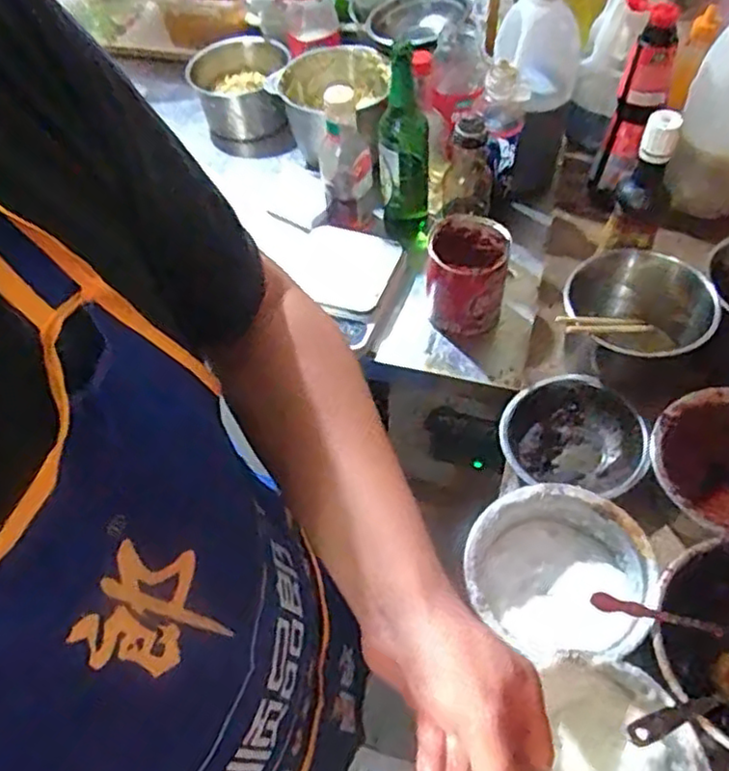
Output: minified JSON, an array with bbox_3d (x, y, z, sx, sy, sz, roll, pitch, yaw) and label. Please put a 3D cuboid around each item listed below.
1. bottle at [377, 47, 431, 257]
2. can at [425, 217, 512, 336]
[{"bbox_3d":[0.054,-0.301,0.897,0.069,0.264,0.072,4,54,7],"label":"bottle"},{"bbox_3d":[0.129,-0.137,0.852,0.098,0.106,0.100,10,55,11],"label":"can"}]

